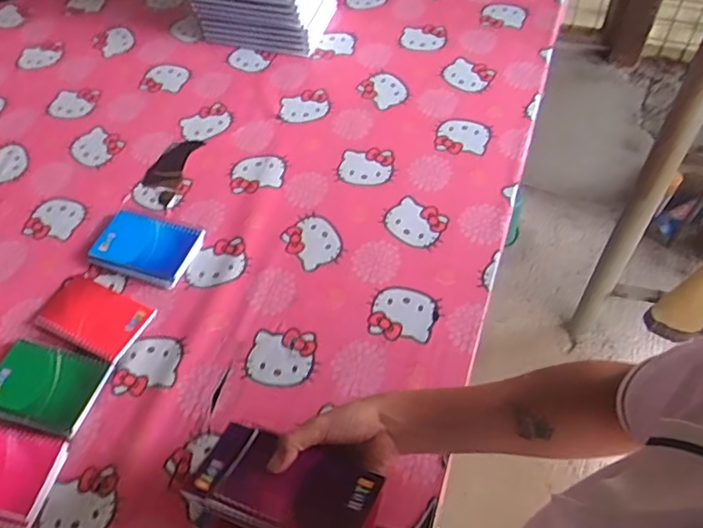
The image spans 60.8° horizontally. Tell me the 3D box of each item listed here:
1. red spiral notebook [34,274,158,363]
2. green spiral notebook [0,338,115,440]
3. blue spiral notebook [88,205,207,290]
[{"bbox_3d":[-0.314,0.063,0.735,0.131,0.006,0.080,21,59,18],"label":"red spiral notebook"},{"bbox_3d":[-0.351,0.137,0.684,0.126,0.013,0.094,13,57,12],"label":"green spiral notebook"},{"bbox_3d":[-0.271,-0.025,0.794,0.138,0.011,0.098,17,58,15],"label":"blue spiral notebook"}]

